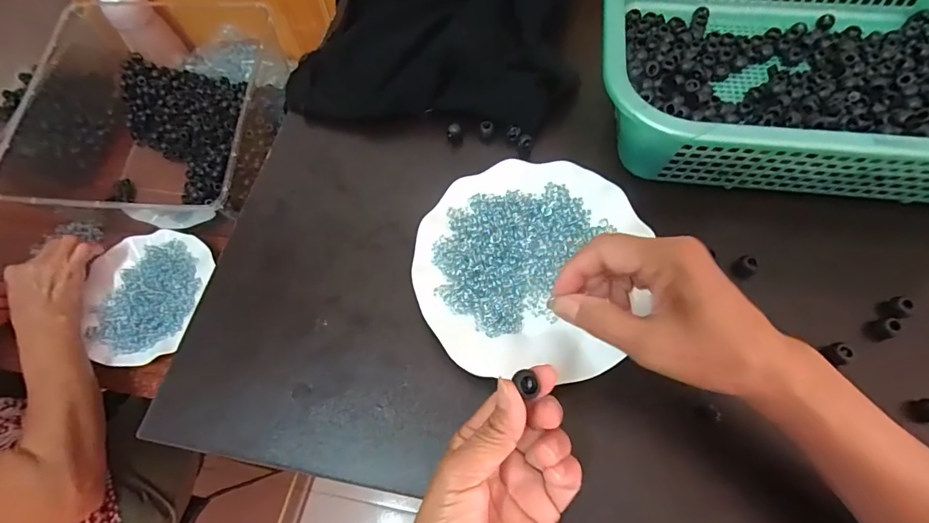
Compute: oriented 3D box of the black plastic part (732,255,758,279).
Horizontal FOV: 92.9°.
[{"bbox_3d":[0.226,0.005,0.355,0.012,0.016,0.015,-31,69,-13],"label":"black plastic part"}]

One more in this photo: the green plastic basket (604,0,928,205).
[{"bbox_3d":[0.310,-0.184,0.384,0.384,0.100,0.295,8,66,4],"label":"green plastic basket"}]

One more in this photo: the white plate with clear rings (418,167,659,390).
[{"bbox_3d":[0.045,0.001,0.355,0.158,0.030,0.179,16,67,8],"label":"white plate with clear rings"}]

